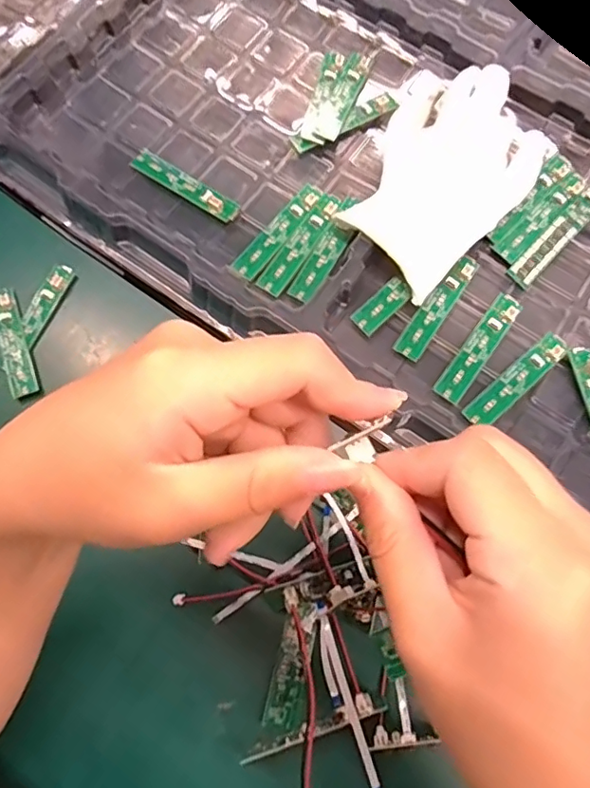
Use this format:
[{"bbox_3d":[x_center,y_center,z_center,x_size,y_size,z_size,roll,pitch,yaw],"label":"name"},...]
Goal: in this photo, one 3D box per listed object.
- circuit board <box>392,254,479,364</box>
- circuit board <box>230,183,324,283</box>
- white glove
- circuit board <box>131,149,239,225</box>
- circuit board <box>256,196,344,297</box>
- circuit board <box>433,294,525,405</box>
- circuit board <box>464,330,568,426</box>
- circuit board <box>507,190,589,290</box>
[{"bbox_3d":[0.092,-0.056,0.352,0.018,0.007,0.080,35,79,2],"label":"circuit board"},{"bbox_3d":[-0.011,-0.110,0.366,0.018,0.004,0.082,36,78,10],"label":"circuit board"},{"bbox_3d":[0.092,-0.152,0.365,0.114,0.029,0.151,43,77,11],"label":"white glove"},{"bbox_3d":[-0.076,-0.146,0.378,0.084,0.008,0.019,33,69,10],"label":"circuit board"},{"bbox_3d":[0.003,-0.100,0.364,0.018,0.004,0.082,31,77,10],"label":"circuit board"},{"bbox_3d":[0.118,-0.030,0.345,0.018,0.006,0.082,36,77,9],"label":"circuit board"},{"bbox_3d":[0.139,-0.008,0.339,0.081,0.005,0.018,-40,75,-11],"label":"circuit board"},{"bbox_3d":[0.177,-0.107,0.367,0.017,0.007,0.085,42,77,11],"label":"circuit board"}]

